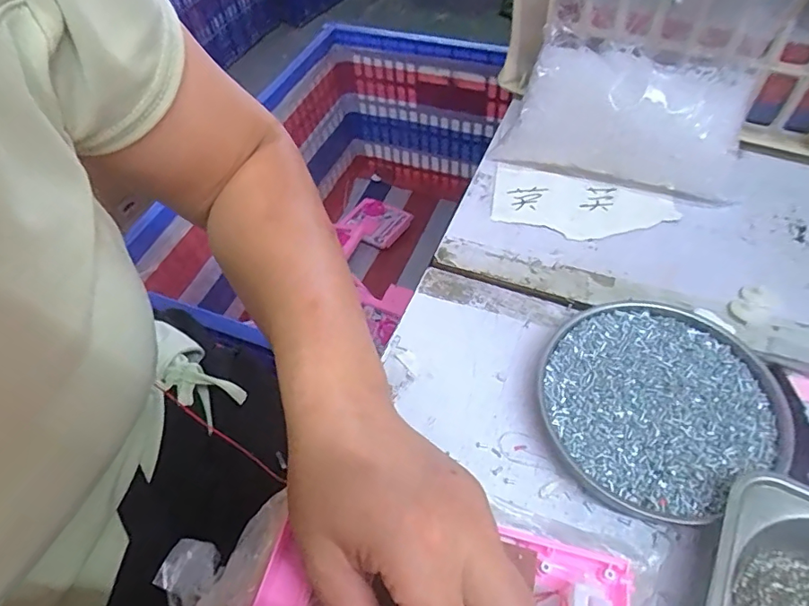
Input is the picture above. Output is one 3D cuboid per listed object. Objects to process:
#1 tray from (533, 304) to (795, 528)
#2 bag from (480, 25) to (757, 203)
[{"bbox_3d":[0.151,0.058,0.304,0.132,0.016,0.124,-2,53,3],"label":"tray"},{"bbox_3d":[0.183,-0.160,0.420,0.178,0.081,0.085,16,56,16],"label":"bag"}]

